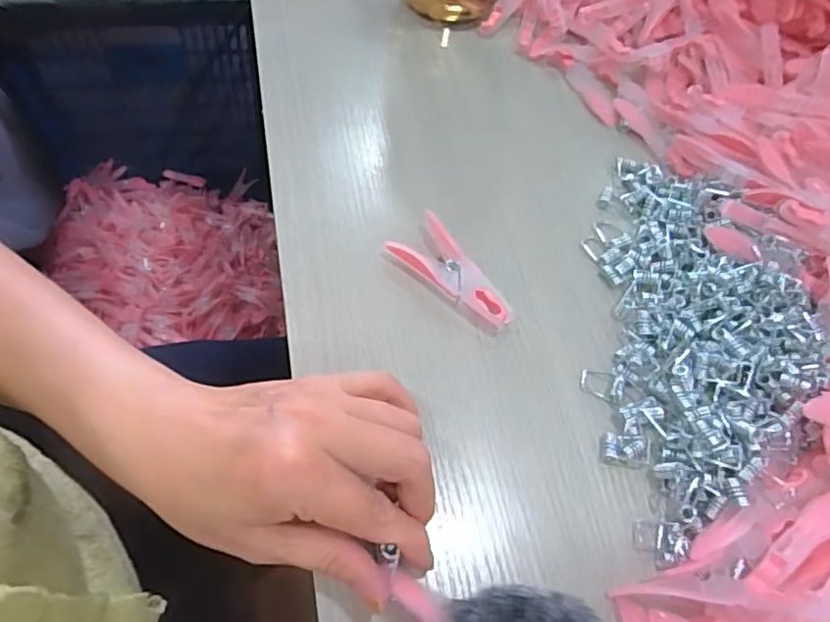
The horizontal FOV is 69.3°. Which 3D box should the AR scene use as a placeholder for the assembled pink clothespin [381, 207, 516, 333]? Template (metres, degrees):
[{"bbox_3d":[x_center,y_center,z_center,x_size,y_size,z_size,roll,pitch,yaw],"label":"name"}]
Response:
[{"bbox_3d":[0.022,-0.020,0.336,0.034,0.013,0.077,-38,72,-26],"label":"assembled pink clothespin"}]

